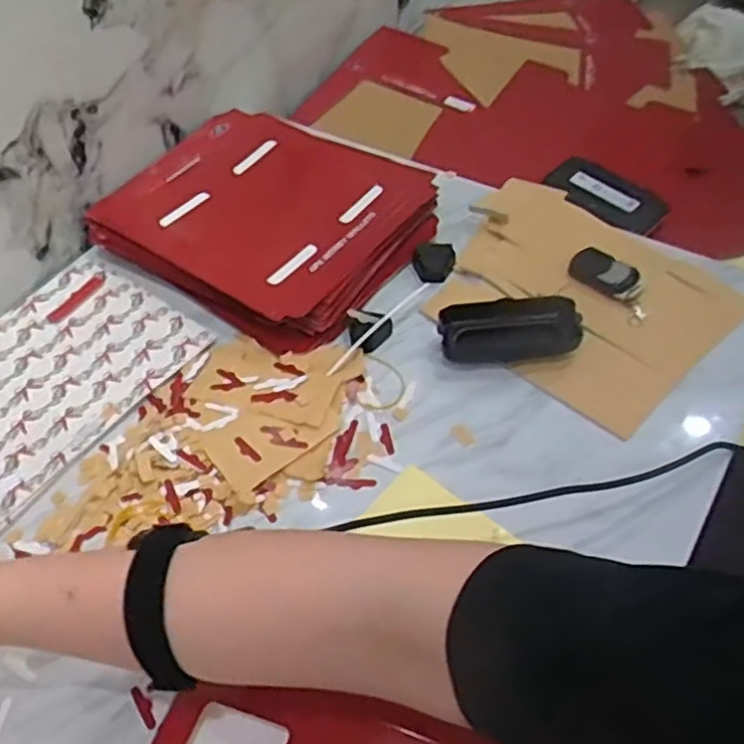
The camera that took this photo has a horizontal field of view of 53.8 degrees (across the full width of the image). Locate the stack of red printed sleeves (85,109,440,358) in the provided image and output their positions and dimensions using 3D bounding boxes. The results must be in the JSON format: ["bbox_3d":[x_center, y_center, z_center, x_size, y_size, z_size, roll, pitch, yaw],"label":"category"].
[{"bbox_3d":[-0.100,-0.149,0.694,0.279,0.035,0.227,29,58,24],"label":"stack of red printed sleeves"}]

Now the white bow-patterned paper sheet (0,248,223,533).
[{"bbox_3d":[-0.294,0.027,0.593,0.176,0.009,0.325,29,58,24],"label":"white bow-patterned paper sheet"}]

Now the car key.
[{"bbox_3d":[0.211,-0.078,0.638,0.041,0.019,0.083,-31,56,-20],"label":"car key"}]

